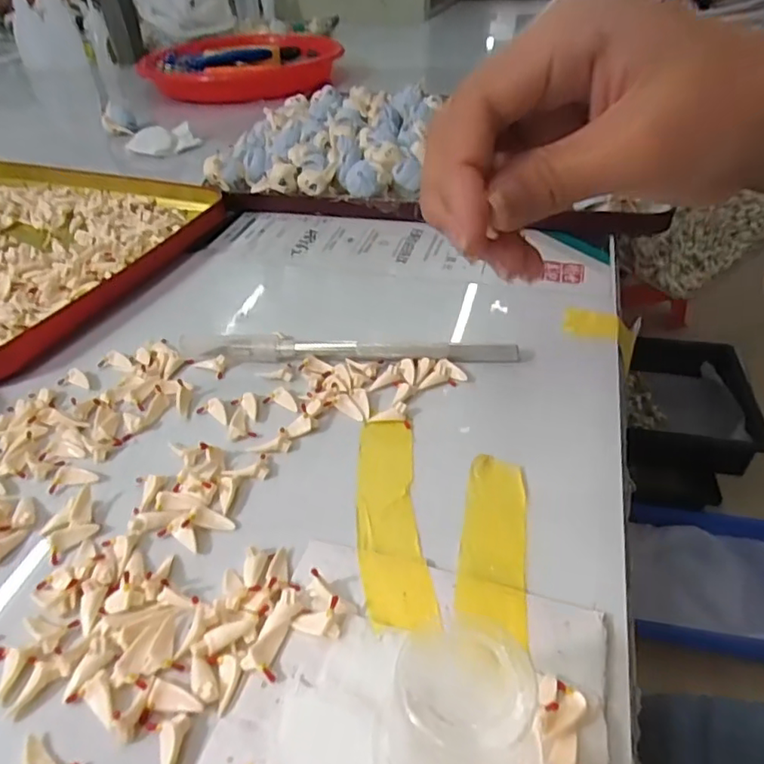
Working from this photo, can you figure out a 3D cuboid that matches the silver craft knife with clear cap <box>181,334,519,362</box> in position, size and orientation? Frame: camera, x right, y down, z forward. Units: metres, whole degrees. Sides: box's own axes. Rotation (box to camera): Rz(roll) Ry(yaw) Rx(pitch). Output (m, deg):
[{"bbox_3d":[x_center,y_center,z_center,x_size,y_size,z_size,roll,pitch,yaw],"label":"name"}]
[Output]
[{"bbox_3d":[-0.017,-0.014,0.261,0.147,0.010,0.008,1,39,5],"label":"silver craft knife with clear cap"}]

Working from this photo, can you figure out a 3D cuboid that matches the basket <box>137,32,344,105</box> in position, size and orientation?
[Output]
[{"bbox_3d":[-0.148,-0.356,0.664,0.197,0.033,0.187,-2,39,2],"label":"basket"}]

